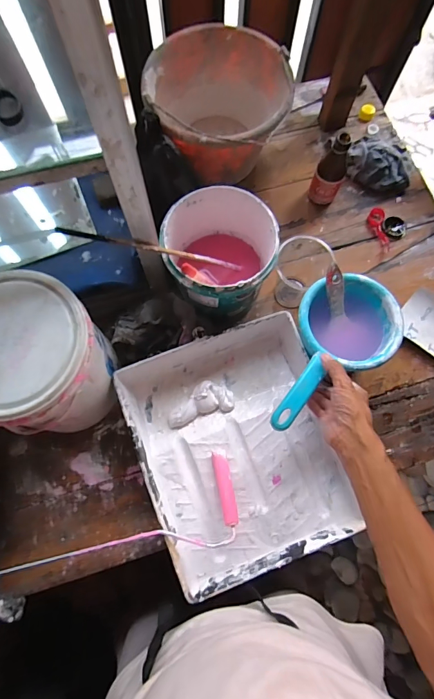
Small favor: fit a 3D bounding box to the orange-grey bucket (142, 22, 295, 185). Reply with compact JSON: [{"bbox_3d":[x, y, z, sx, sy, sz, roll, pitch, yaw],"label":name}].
[{"bbox_3d":[0.001,-0.420,0.694,0.234,0.177,0.251,0,77,-1],"label":"orange-grey bucket"}]

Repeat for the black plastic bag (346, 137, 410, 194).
[{"bbox_3d":[0.310,-0.348,0.717,0.122,0.049,0.081,19,77,4],"label":"black plastic bag"}]

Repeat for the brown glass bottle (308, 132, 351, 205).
[{"bbox_3d":[0.200,-0.310,0.666,0.050,0.133,0.044,25,78,5],"label":"brown glass bottle"}]

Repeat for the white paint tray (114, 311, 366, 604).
[{"bbox_3d":[0.034,0.146,0.573,0.282,0.066,0.345,-18,78,-5],"label":"white paint tray"}]

